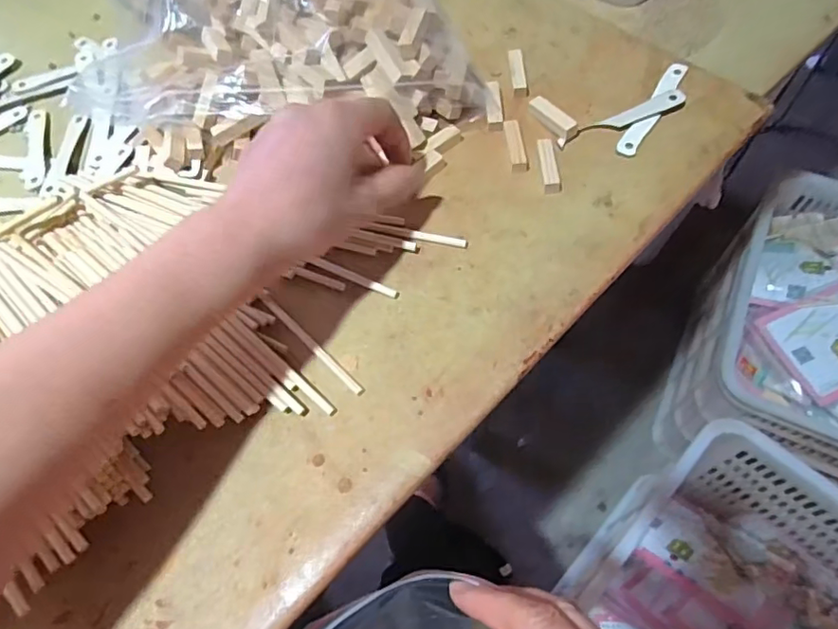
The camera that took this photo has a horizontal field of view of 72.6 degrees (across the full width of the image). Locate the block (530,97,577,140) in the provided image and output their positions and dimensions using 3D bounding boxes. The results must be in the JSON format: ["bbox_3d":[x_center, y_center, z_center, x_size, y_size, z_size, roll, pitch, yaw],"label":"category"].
[{"bbox_3d":[0.094,-0.139,0.401,0.012,0.011,0.040,-35,66,-14],"label":"block"}]

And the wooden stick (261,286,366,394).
[{"bbox_3d":[-0.065,0.017,0.341,0.007,0.006,0.091,-42,68,-17],"label":"wooden stick"}]

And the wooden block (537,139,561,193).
[{"bbox_3d":[0.087,-0.100,0.379,0.011,0.007,0.040,-5,63,1],"label":"wooden block"}]

